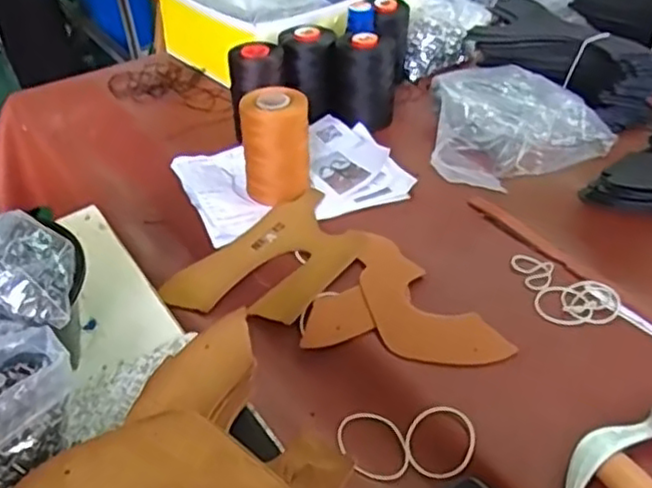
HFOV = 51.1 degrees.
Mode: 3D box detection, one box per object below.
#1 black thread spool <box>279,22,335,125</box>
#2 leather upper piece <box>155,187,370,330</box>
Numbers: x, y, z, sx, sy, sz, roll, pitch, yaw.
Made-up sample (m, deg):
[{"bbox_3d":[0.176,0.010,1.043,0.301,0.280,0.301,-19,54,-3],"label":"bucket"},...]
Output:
[{"bbox_3d":[-0.019,-0.204,0.818,0.063,0.103,0.067,-2,39,1],"label":"black thread spool"},{"bbox_3d":[-0.045,0.018,0.636,0.115,0.020,0.189,30,49,34],"label":"leather upper piece"}]

